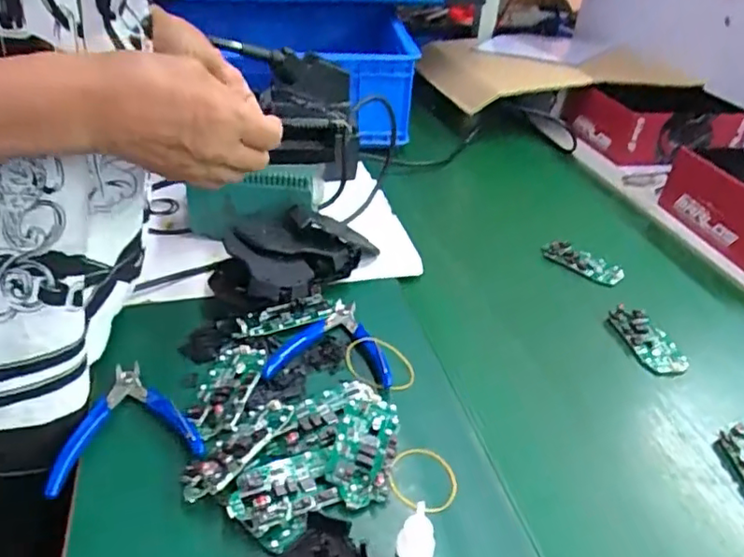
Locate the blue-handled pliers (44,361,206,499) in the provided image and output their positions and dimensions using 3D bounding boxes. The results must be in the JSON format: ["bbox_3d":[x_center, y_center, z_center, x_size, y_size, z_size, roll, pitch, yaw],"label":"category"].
[{"bbox_3d":[-0.194,0.107,0.466,0.105,0.017,0.106,-10,37,-21],"label":"blue-handled pliers"}]

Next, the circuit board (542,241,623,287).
[{"bbox_3d":[0.250,-0.021,0.713,0.094,0.015,0.049,22,38,23],"label":"circuit board"}]

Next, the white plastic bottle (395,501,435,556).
[{"bbox_3d":[0.025,0.163,0.356,0.022,0.067,0.017,31,42,33],"label":"white plastic bottle"}]

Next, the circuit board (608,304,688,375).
[{"bbox_3d":[0.277,0.060,0.598,0.045,0.010,0.090,-8,36,-18],"label":"circuit board"}]

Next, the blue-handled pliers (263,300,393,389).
[{"bbox_3d":[-0.036,0.053,0.550,0.107,0.013,0.108,5,34,0],"label":"blue-handled pliers"}]

